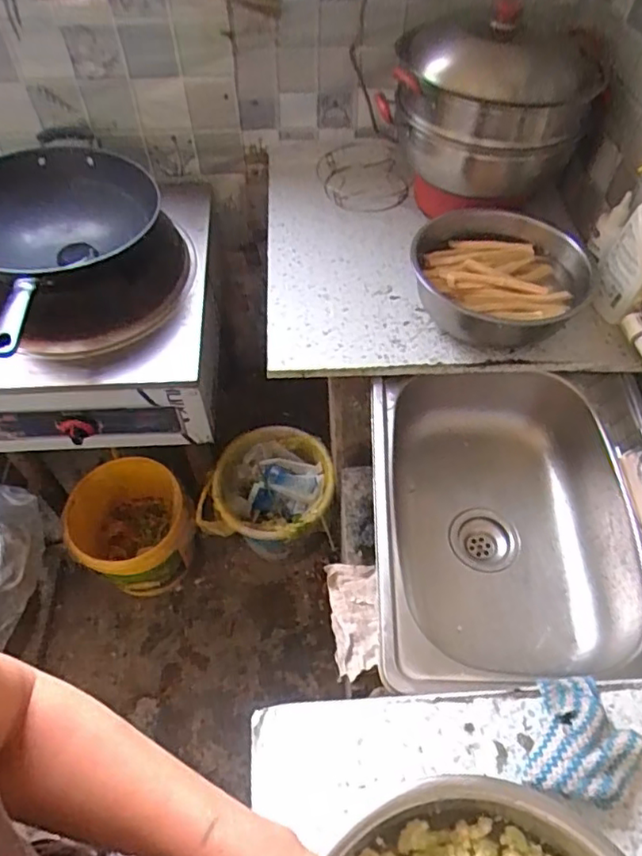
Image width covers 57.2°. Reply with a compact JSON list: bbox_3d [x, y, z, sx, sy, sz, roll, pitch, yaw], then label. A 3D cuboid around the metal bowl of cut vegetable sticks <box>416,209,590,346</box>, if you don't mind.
[{"bbox_3d":[0.289,-0.242,0.948,0.230,0.099,0.249,1,55,-1],"label":"metal bowl of cut vegetable sticks"}]

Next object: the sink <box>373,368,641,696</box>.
[{"bbox_3d":[0.283,0.155,0.873,0.412,0.186,0.476,1,55,0],"label":"sink"}]

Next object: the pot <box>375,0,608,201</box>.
[{"bbox_3d":[0.266,-0.506,0.946,0.290,0.246,0.249,25,58,16],"label":"pot"}]

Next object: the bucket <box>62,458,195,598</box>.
[{"bbox_3d":[-0.453,0.255,1.437,0.257,0.291,0.264,1,55,-1],"label":"bucket"}]

